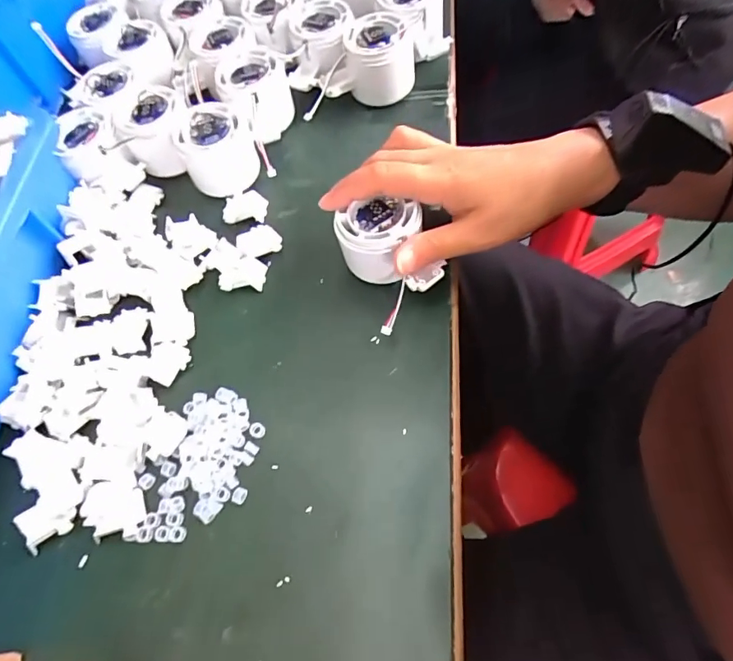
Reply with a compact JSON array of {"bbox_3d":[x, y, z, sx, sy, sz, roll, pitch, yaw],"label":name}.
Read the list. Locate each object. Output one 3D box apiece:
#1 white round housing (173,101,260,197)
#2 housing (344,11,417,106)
[{"bbox_3d":[-0.119,-0.144,0.392,0.058,0.040,0.067,-20,67,-8],"label":"white round housing"},{"bbox_3d":[0.012,-0.235,0.424,0.057,0.052,0.057,-3,63,5],"label":"housing"}]

